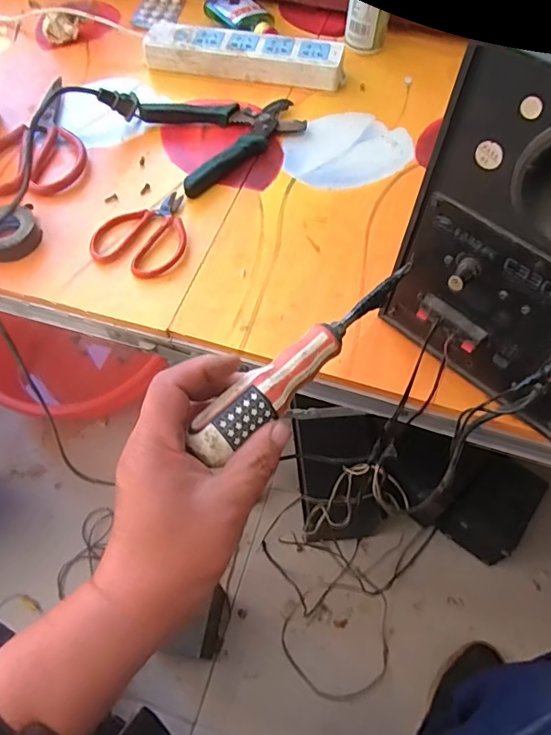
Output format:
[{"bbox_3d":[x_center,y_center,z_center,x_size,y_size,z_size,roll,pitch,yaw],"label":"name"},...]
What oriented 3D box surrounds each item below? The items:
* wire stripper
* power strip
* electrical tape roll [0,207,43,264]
[{"bbox_3d":[-0.048,-0.252,0.537,0.153,0.020,0.133,-25,62,-14],"label":"wire stripper"},{"bbox_3d":[-0.036,-0.365,0.589,0.228,0.030,0.049,10,60,6],"label":"power strip"},{"bbox_3d":[-0.239,-0.120,0.454,0.053,0.024,0.045,-29,64,-17],"label":"electrical tape roll"}]

